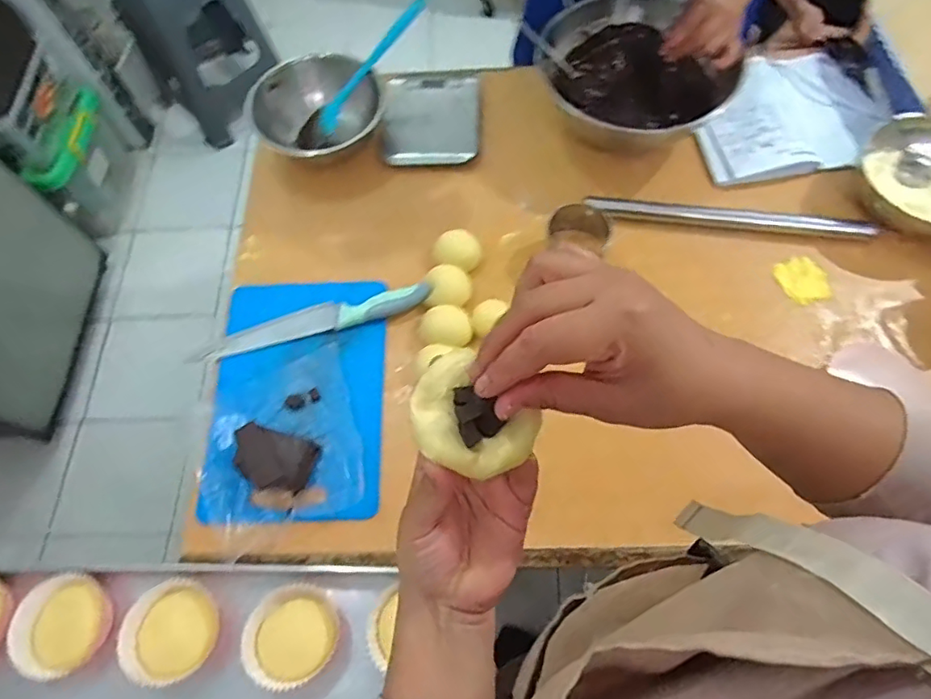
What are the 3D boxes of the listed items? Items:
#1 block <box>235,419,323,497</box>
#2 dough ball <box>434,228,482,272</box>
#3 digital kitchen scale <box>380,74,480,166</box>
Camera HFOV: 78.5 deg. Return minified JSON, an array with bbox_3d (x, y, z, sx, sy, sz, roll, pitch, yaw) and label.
[{"bbox_3d":[-0.210,0.118,0.615,0.085,0.043,0.065,14,68,9],"label":"block"},{"bbox_3d":[-0.009,-0.126,0.734,0.058,0.039,0.049,-7,66,0],"label":"dough ball"},{"bbox_3d":[-0.053,-0.345,0.838,0.144,0.025,0.168,0,67,3],"label":"digital kitchen scale"}]

